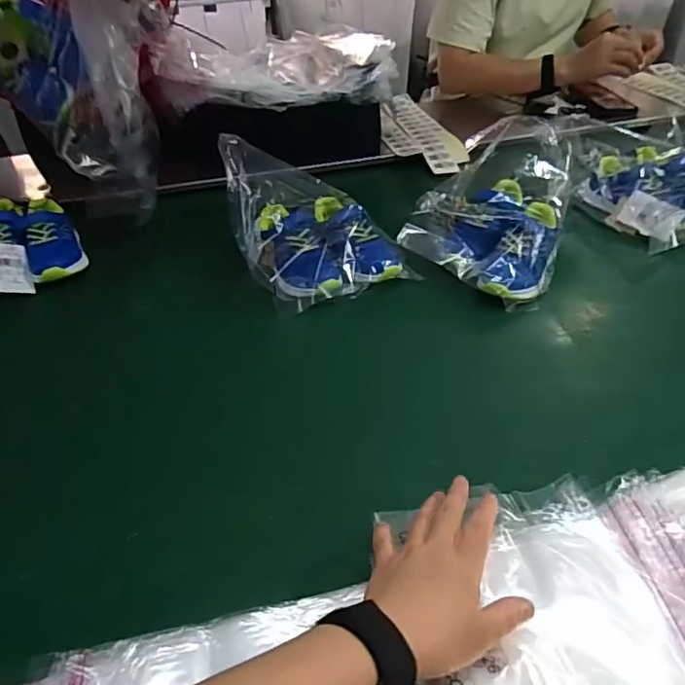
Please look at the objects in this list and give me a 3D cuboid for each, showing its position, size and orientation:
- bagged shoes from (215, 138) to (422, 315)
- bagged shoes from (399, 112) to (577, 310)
[{"bbox_3d":[-0.053,-0.187,0.772,0.193,0.107,0.276,-21,45,-18],"label":"bagged shoes"},{"bbox_3d":[0.222,-0.198,0.779,0.187,0.098,0.302,18,47,22],"label":"bagged shoes"}]

